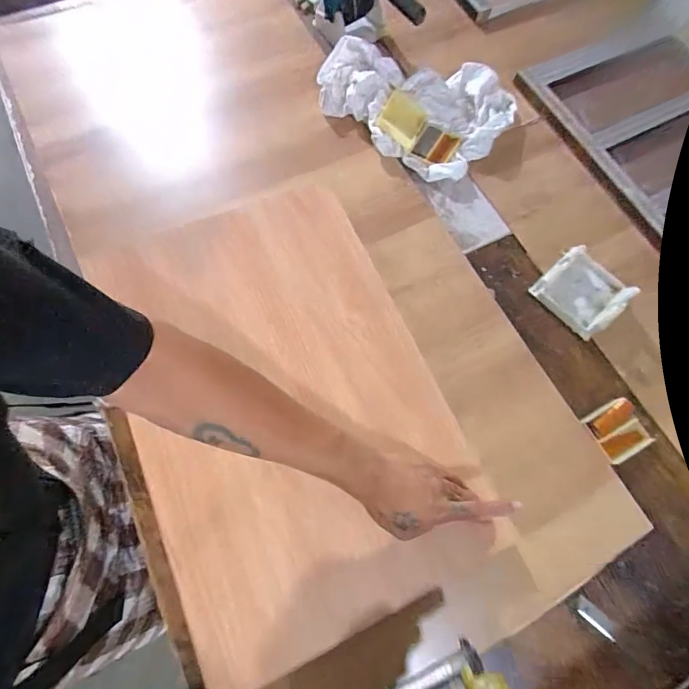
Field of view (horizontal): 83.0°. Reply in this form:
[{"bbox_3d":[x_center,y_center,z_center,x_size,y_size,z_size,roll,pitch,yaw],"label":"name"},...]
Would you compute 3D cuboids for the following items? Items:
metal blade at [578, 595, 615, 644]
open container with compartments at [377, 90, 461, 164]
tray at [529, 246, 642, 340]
[{"bbox_3d":[0.305,0.331,0.471,0.020,0.004,0.048,-41,70,-19],"label":"metal blade"},{"bbox_3d":[0.126,-0.365,0.667,0.140,0.043,0.075,29,72,5],"label":"open container with compartments"},{"bbox_3d":[0.363,-0.086,0.588,0.105,0.044,0.119,-43,79,-15],"label":"tray"}]

